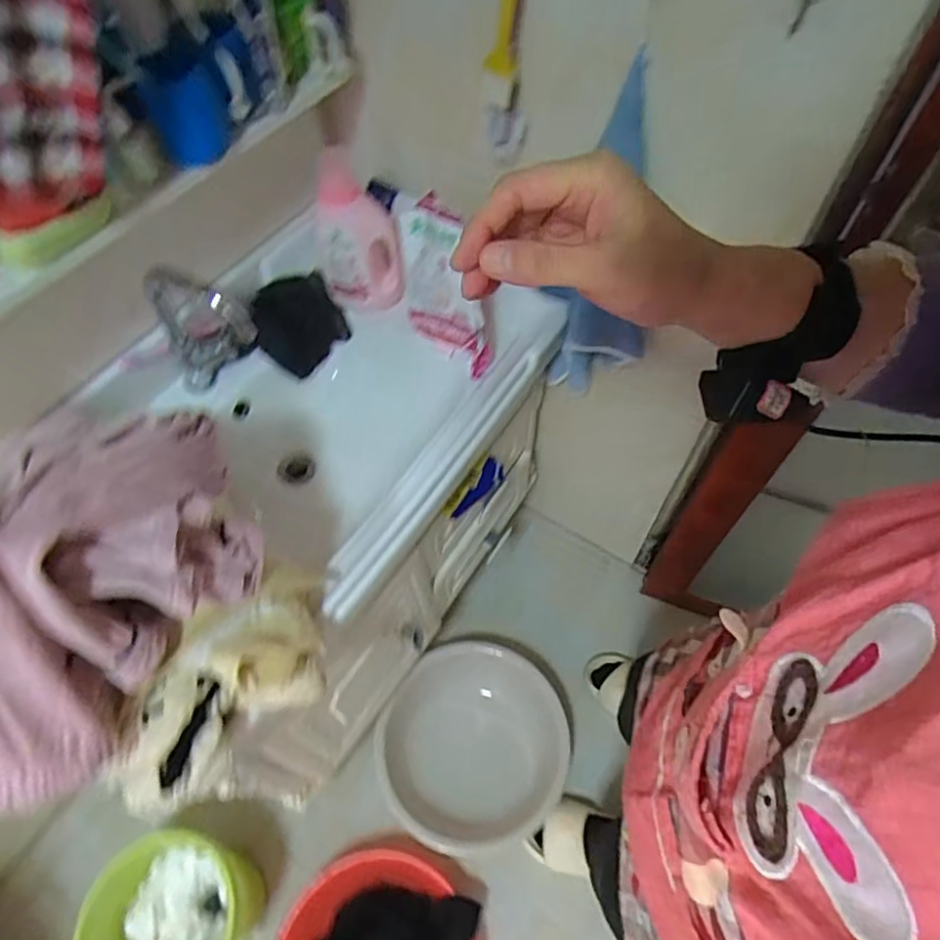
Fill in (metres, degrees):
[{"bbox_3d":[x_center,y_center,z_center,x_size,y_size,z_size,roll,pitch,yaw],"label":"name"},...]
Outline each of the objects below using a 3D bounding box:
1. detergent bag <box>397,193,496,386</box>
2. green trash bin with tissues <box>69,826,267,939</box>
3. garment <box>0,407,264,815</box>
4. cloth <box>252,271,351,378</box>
[{"bbox_3d":[-0.042,-0.253,0.877,0.071,0.249,0.108,-28,32,-16],"label":"detergent bag"},{"bbox_3d":[-0.491,0.765,1.041,0.213,0.291,0.232,-24,61,-14],"label":"green trash bin with tissues"},{"bbox_3d":[-0.337,0.082,0.538,0.211,0.168,0.355,28,62,17],"label":"garment"},{"bbox_3d":[-0.276,-0.236,0.993,0.146,0.146,0.017,-24,33,17],"label":"cloth"}]

